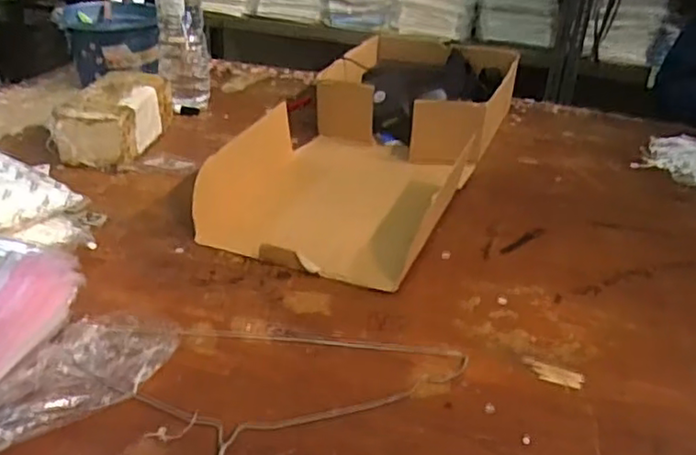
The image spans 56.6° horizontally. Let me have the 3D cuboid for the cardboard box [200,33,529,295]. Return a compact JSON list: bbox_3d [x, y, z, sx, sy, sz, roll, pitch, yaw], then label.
[{"bbox_3d":[0.043,-0.139,0.920,0.279,0.100,0.591,14,34,19],"label":"cardboard box"}]

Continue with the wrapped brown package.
[{"bbox_3d":[-0.338,-0.162,0.948,0.100,0.082,0.193,4,32,4],"label":"wrapped brown package"}]

